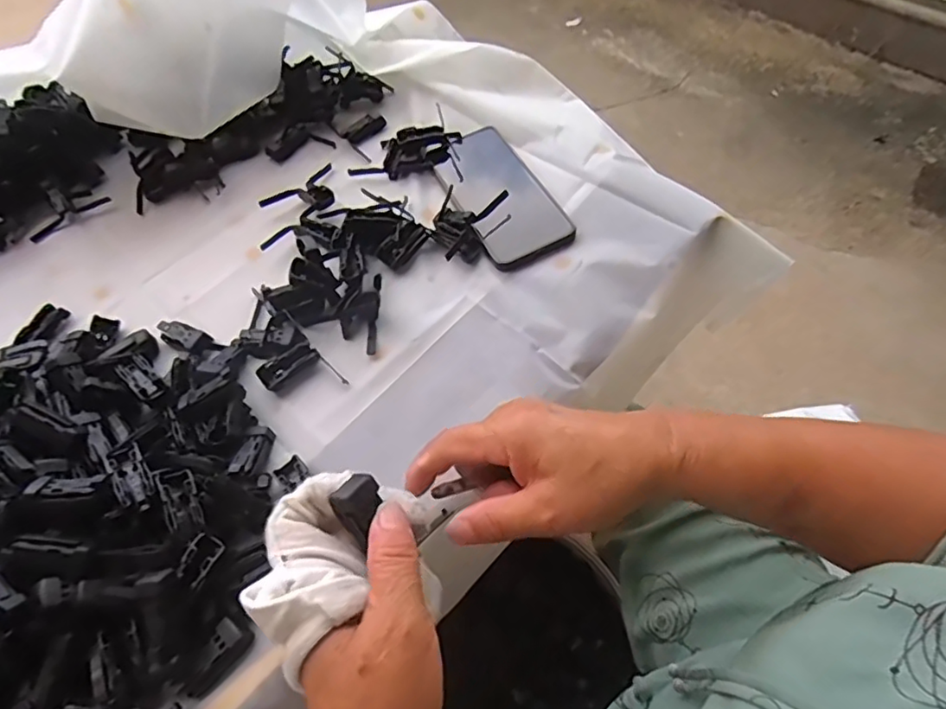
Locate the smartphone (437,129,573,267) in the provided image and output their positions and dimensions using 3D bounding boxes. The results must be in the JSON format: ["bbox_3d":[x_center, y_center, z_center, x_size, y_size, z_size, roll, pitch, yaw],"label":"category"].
[{"bbox_3d":[0.024,-0.148,0.523,0.074,0.016,0.160,-23,58,-11],"label":"smartphone"}]

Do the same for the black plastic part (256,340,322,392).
[{"bbox_3d":[-0.145,0.008,0.457,0.047,0.010,0.023,-35,61,-18],"label":"black plastic part"}]

